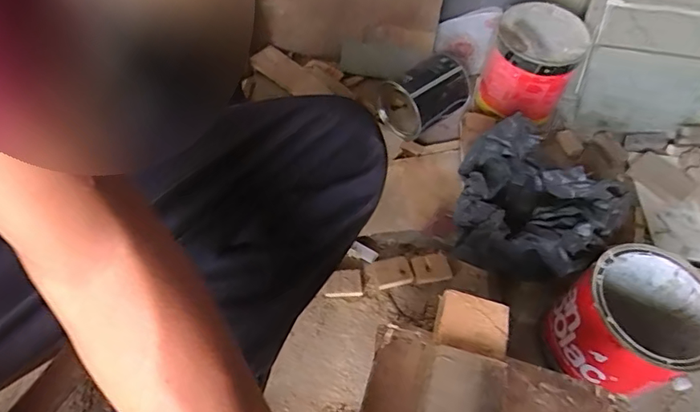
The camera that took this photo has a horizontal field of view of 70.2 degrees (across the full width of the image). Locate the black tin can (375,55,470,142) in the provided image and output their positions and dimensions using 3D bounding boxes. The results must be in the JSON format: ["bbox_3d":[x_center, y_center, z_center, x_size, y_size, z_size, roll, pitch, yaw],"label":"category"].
[{"bbox_3d":[0.123,-0.187,0.866,0.142,0.108,0.105,-34,65,-25],"label":"black tin can"}]

